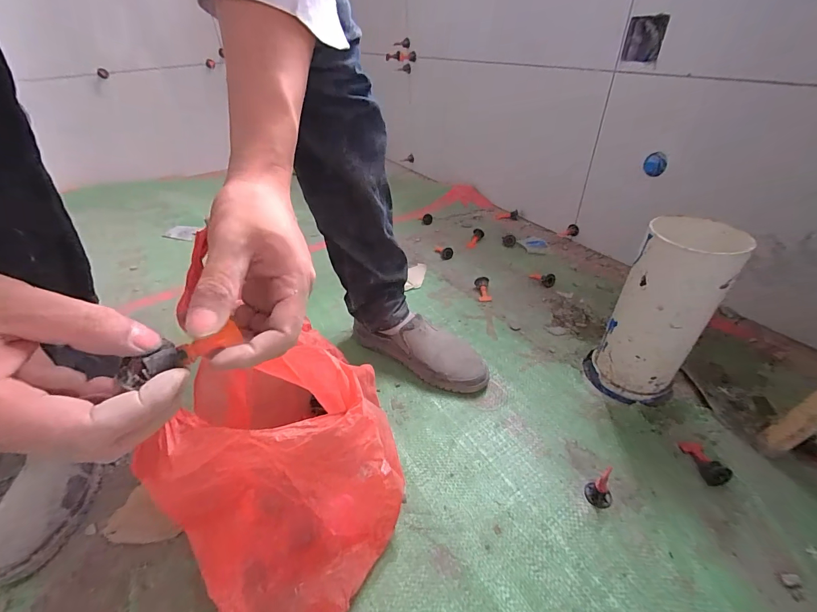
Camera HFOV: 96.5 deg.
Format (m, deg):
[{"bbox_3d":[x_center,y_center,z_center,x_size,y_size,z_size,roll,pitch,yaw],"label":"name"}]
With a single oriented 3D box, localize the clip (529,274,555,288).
[{"bbox_3d":[0.308,-0.066,0.833,0.025,0.029,0.061,-20,41,-20],"label":"clip"}]

